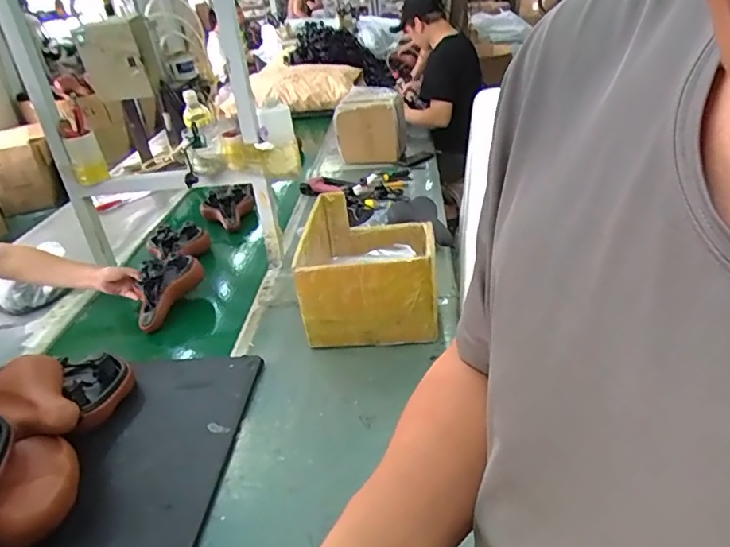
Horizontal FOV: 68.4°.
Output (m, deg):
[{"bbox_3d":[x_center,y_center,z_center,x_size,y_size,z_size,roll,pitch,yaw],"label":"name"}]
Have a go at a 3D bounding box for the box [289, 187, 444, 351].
[{"bbox_3d":[0.013,-0.033,1.373,0.313,0.219,0.465,-5,30,3],"label":"box"}]

